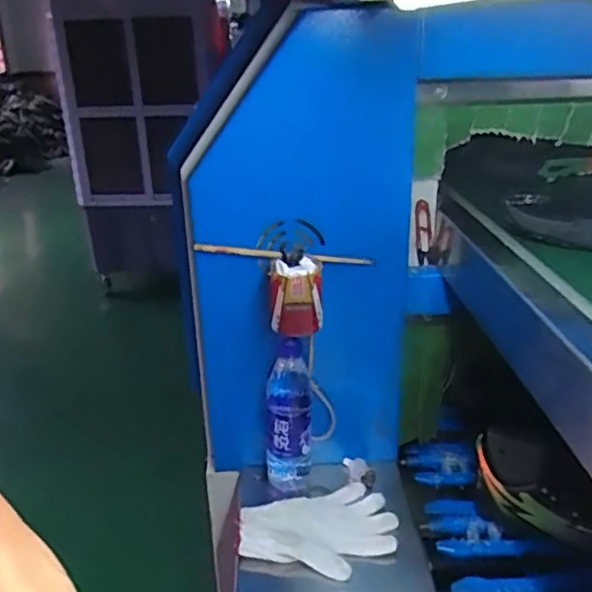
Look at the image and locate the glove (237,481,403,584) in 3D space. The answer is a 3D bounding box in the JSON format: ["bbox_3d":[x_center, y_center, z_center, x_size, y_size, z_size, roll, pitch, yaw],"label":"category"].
[{"bbox_3d":[0.030,0.305,0.801,0.197,0.023,0.130,-8,23,-14],"label":"glove"}]

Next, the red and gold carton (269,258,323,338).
[{"bbox_3d":[0.000,0.002,0.779,0.063,0.092,0.051,-4,23,-6],"label":"red and gold carton"}]

